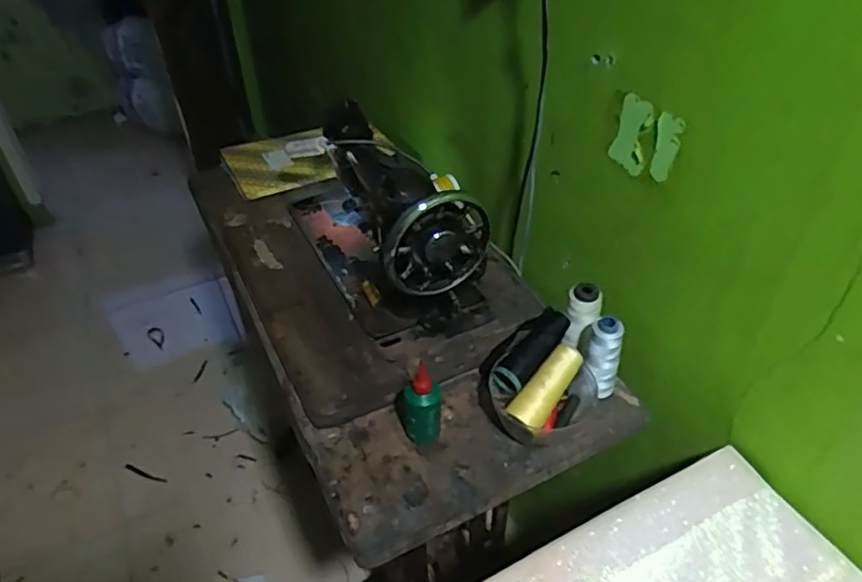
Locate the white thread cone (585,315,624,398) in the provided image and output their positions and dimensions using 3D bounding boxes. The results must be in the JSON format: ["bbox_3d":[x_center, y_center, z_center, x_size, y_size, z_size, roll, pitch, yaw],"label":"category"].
[{"bbox_3d":[0.205,0.083,0.744,0.040,0.105,0.039,12,43,16],"label":"white thread cone"}]

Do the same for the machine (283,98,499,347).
[{"bbox_3d":[-0.080,-0.128,0.906,0.178,0.200,0.397,-22,45,-22],"label":"machine"}]

